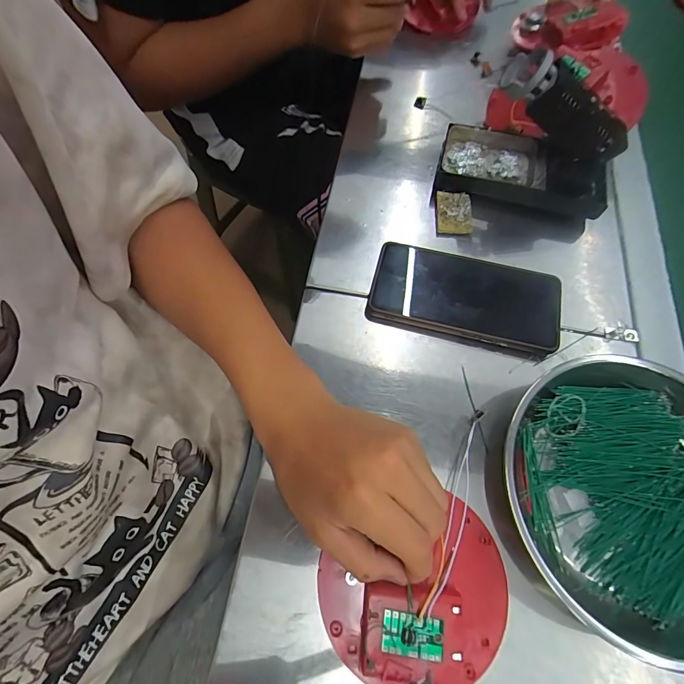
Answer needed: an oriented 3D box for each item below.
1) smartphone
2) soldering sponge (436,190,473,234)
[{"bbox_3d":[0.109,-0.043,0.341,0.161,0.018,0.082,15,68,4],"label":"smartphone"},{"bbox_3d":[0.114,-0.132,0.385,0.035,0.007,0.049,4,68,0],"label":"soldering sponge"}]

